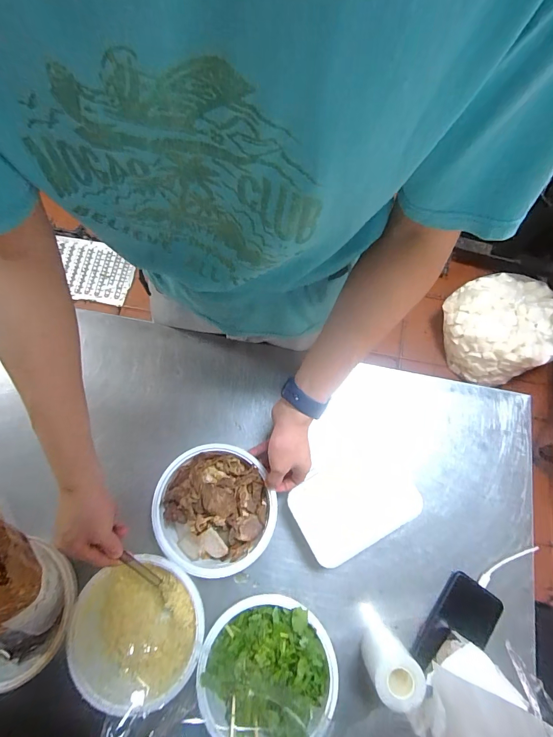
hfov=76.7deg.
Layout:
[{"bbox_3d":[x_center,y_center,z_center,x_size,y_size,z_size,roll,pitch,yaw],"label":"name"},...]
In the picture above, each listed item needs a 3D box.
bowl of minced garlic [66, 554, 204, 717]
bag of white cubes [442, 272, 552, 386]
[{"bbox_3d":[-0.179,0.342,0.468,0.162,0.055,0.165,0,73,-1],"label":"bowl of minced garlic"},{"bbox_3d":[0.856,-0.159,1.353,0.376,0.234,0.378,-21,75,-7],"label":"bag of white cubes"}]

